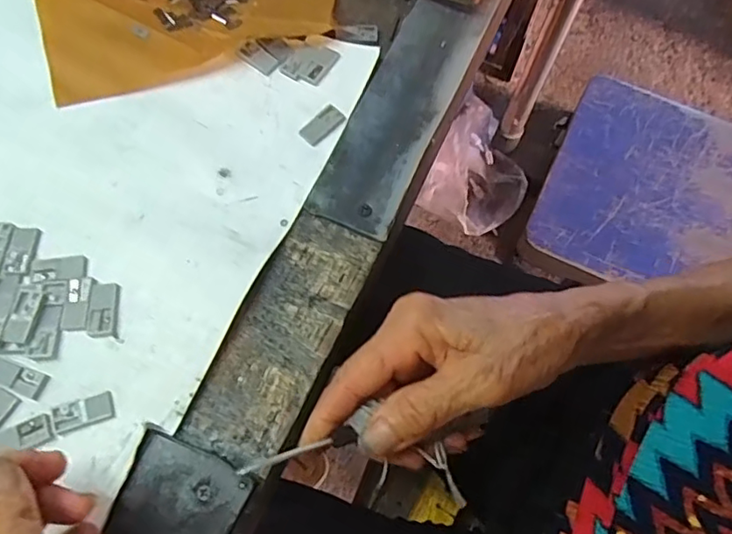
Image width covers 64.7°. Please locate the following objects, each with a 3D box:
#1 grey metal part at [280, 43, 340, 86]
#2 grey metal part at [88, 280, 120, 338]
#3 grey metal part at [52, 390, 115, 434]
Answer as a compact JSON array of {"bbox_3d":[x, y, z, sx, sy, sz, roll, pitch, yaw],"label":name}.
[{"bbox_3d":[-0.036,-0.132,0.375,0.029,0.004,0.030,28,68,11],"label":"grey metal part"},{"bbox_3d":[-0.137,0.021,0.301,0.013,0.004,0.030,-1,66,-2],"label":"grey metal part"},{"bbox_3d":[-0.139,0.071,0.283,0.028,0.004,0.015,-18,67,-9],"label":"grey metal part"}]

